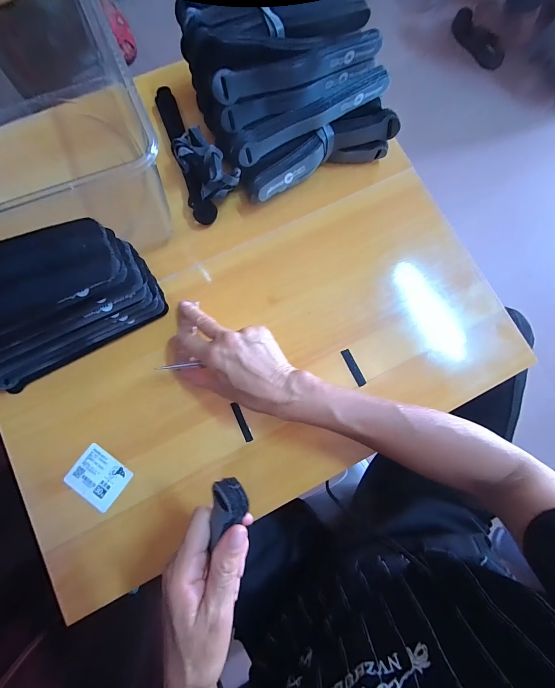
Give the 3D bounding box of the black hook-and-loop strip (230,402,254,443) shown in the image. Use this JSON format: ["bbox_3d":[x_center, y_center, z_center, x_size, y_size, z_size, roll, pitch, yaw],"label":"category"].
[{"bbox_3d":[-0.041,0.090,0.340,0.008,0.004,0.047,-23,82,-6],"label":"black hook-and-loop strip"}]

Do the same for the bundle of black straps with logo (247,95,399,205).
[{"bbox_3d":[0.050,-0.235,0.375,0.196,0.054,0.048,-25,82,-6],"label":"bundle of black straps with logo"}]

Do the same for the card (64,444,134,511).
[{"bbox_3d":[-0.197,0.147,0.329,0.059,0.004,0.048,35,76,4],"label":"card"}]

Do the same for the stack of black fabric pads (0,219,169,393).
[{"bbox_3d":[-0.242,-0.037,0.298,0.218,0.125,0.088,-28,83,-7],"label":"stack of black fabric pads"}]

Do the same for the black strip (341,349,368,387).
[{"bbox_3d":[0.092,0.028,0.357,0.011,0.004,0.047,-26,83,-6],"label":"black strip"}]

